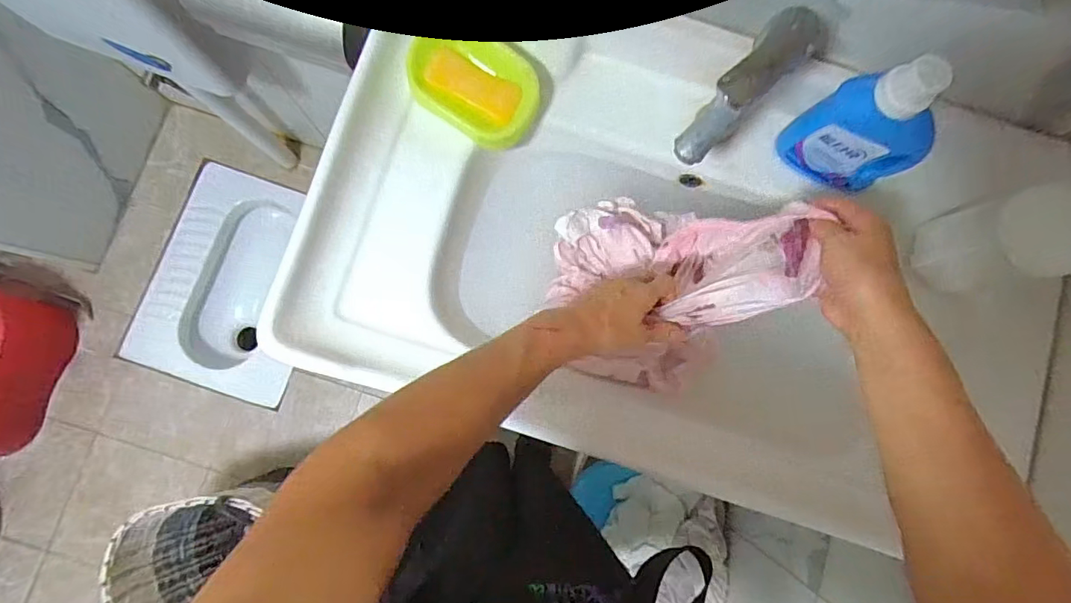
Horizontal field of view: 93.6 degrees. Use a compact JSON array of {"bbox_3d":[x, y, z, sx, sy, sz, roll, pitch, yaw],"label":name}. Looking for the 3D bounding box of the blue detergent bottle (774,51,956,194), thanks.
[{"bbox_3d":[0.341,-0.172,0.510,0.109,0.170,0.048,18,84,1],"label":"blue detergent bottle"}]

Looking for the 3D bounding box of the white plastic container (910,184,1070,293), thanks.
[{"bbox_3d":[0.489,-0.061,0.533,0.089,0.117,0.090,-8,84,-2],"label":"white plastic container"}]

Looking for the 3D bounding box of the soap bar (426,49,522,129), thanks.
[{"bbox_3d":[-0.068,-0.240,0.556,0.104,0.016,0.045,27,87,-11],"label":"soap bar"}]

